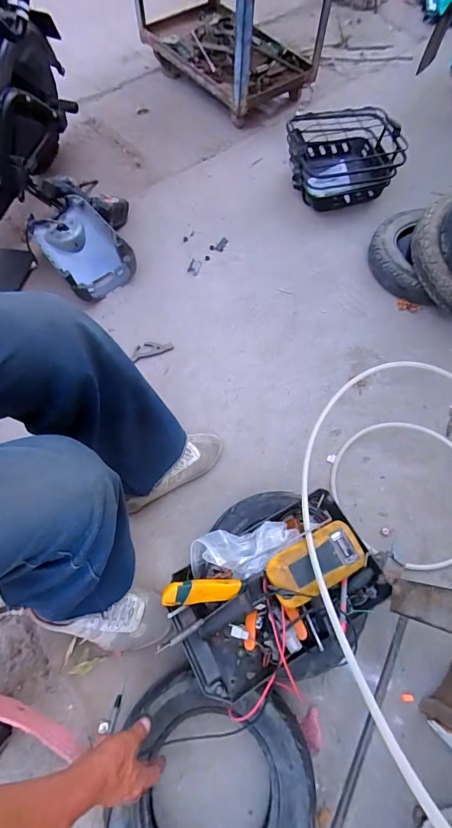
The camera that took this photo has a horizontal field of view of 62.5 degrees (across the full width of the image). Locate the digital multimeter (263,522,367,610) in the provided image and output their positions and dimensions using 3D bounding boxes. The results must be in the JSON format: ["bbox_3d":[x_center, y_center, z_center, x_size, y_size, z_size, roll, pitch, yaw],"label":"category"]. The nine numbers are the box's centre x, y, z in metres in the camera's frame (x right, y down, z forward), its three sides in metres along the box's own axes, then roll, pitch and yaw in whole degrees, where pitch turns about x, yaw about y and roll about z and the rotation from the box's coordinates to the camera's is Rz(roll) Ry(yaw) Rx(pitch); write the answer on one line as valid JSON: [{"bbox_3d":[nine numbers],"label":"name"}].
[{"bbox_3d":[0.154,0.246,0.624,0.178,0.035,0.085,-18,65,-24],"label":"digital multimeter"}]

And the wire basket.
[{"bbox_3d":[0.384,-0.848,1.248,0.338,0.206,0.273,-2,65,0],"label":"wire basket"}]

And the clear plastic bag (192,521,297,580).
[{"bbox_3d":[0.033,0.236,0.645,0.194,0.081,0.080,-12,67,-4],"label":"clear plastic bag"}]

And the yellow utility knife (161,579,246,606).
[{"bbox_3d":[-0.034,0.298,0.627,0.142,0.017,0.036,3,64,-17],"label":"yellow utility knife"}]

